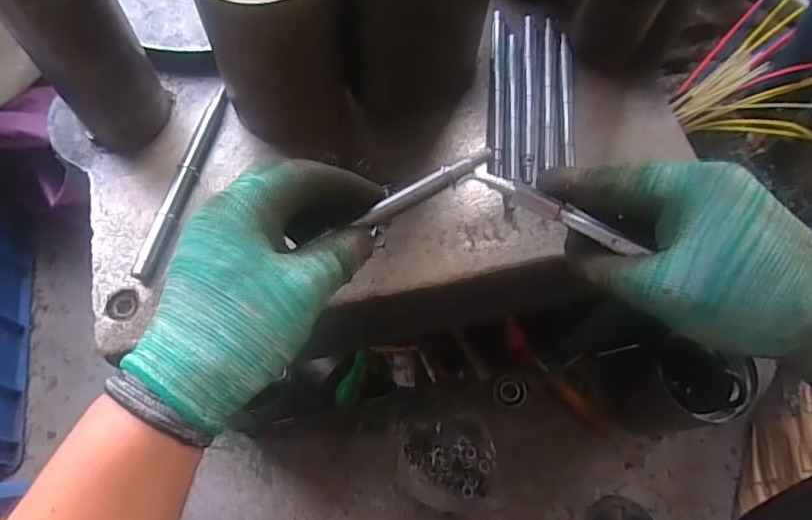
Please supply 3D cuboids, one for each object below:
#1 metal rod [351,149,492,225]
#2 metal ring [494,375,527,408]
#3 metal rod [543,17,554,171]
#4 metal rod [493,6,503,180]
[{"bbox_3d":[0.009,-0.039,0.304,0.080,0.006,0.010,-27,70,9],"label":"metal rod"},{"bbox_3d":[0.149,0.186,0.797,0.049,0.005,0.046,1,67,-3],"label":"metal ring"},{"bbox_3d":[0.115,-0.137,0.450,0.007,0.004,0.146,6,67,-1],"label":"metal rod"},{"bbox_3d":[0.075,-0.140,0.456,0.007,0.004,0.161,4,67,-2],"label":"metal rod"}]

